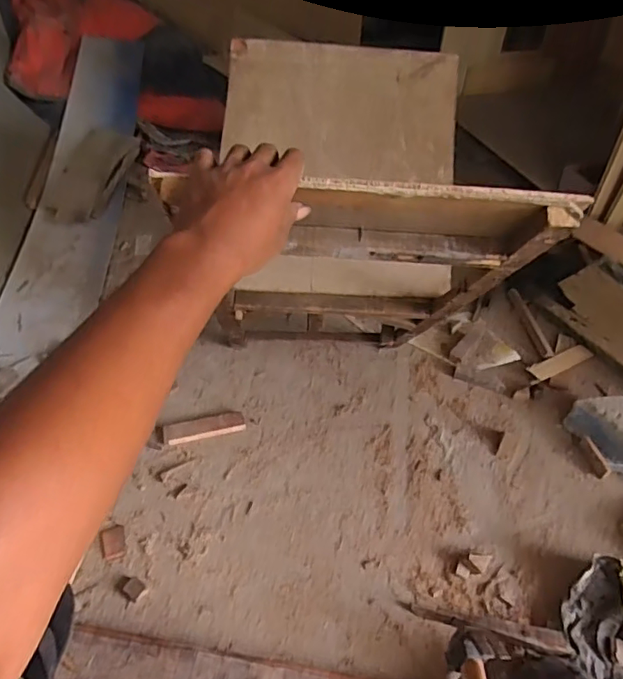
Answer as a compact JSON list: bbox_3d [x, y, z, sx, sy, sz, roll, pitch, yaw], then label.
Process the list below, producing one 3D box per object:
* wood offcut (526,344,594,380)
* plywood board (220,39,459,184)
[{"bbox_3d":[0.526,0.047,1.135,0.151,0.008,0.046,-17,47,-19],"label":"wood offcut"},{"bbox_3d":[0.044,-0.339,0.794,0.332,0.196,0.023,5,0,-1],"label":"plywood board"}]

